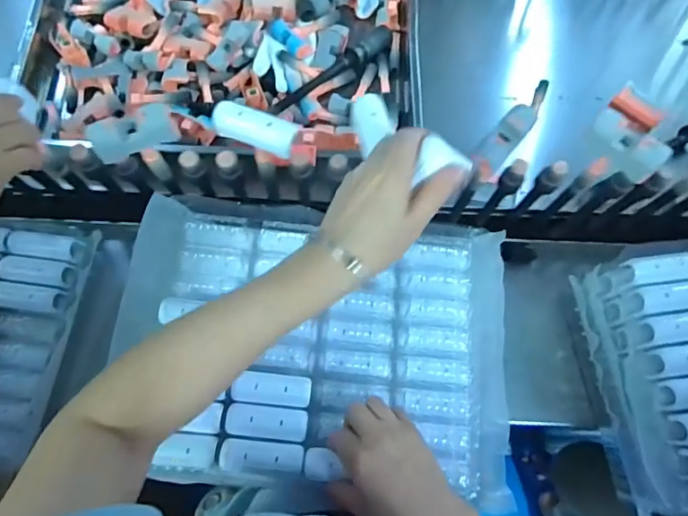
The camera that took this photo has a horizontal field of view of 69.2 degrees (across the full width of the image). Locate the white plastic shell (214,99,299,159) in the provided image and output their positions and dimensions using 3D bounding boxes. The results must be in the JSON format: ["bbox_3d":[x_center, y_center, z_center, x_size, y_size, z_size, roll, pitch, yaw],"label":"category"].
[{"bbox_3d":[-0.081,-0.118,0.450,0.078,0.026,0.025,17,70,5],"label":"white plastic shell"}]

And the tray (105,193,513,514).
[{"bbox_3d":[-0.031,0.083,0.510,0.388,0.043,0.280,5,69,0],"label":"tray"}]

